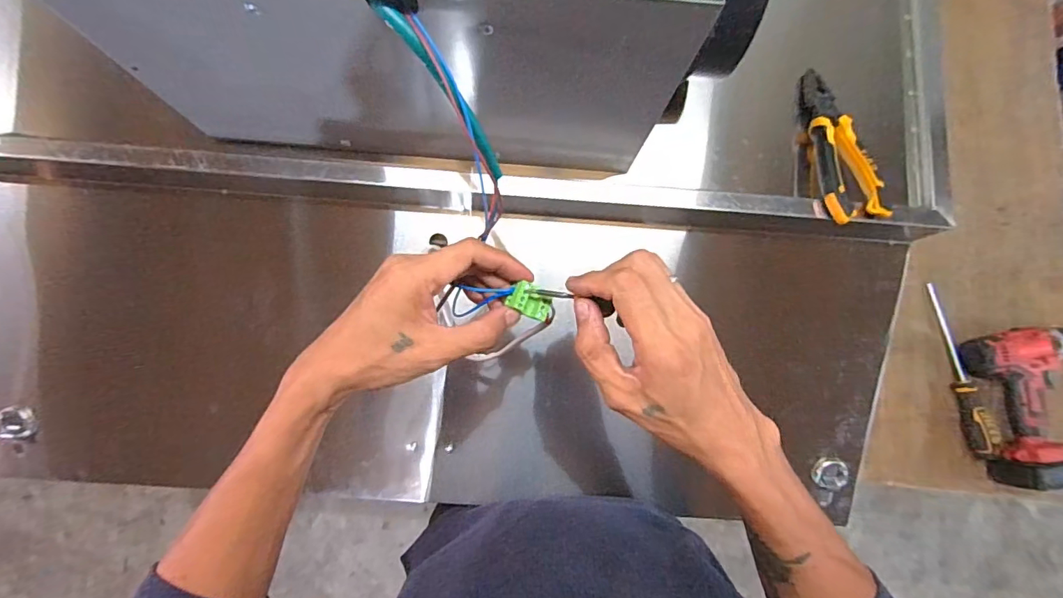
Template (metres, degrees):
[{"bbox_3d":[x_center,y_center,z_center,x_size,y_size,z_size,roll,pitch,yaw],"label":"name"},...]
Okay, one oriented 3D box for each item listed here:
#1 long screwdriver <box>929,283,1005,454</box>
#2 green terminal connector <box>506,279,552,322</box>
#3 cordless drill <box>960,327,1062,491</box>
[{"bbox_3d":[0.617,0.101,0.697,0.025,0.037,0.245,-7,82,-3],"label":"long screwdriver"},{"bbox_3d":[-0.001,0.001,0.347,0.030,0.013,0.021,23,82,1],"label":"green terminal connector"},{"bbox_3d":[0.717,0.143,0.673,0.184,0.078,0.208,-8,82,-3],"label":"cordless drill"}]

